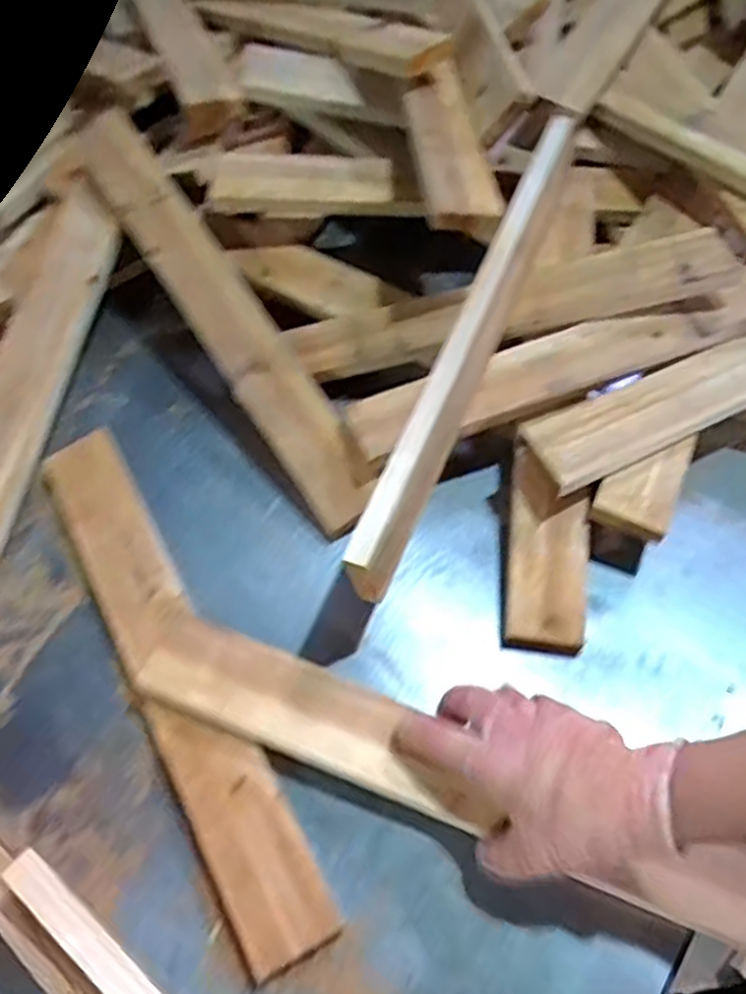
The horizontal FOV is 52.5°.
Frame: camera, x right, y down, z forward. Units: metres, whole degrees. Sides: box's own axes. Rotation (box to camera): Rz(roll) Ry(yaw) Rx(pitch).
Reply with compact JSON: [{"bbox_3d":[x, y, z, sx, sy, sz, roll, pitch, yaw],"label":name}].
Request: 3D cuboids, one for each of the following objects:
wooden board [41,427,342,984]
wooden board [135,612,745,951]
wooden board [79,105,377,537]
[{"bbox_3d":[-0.157,0.120,0.579,0.066,0.024,0.451,-25,59,-16],"label":"wooden board"},{"bbox_3d":[0.072,0.195,0.517,0.500,0.029,0.068,21,59,11],"label":"wooden board"},{"bbox_3d":[-0.149,-0.190,0.712,0.071,0.032,0.513,-33,71,-9],"label":"wooden board"}]

